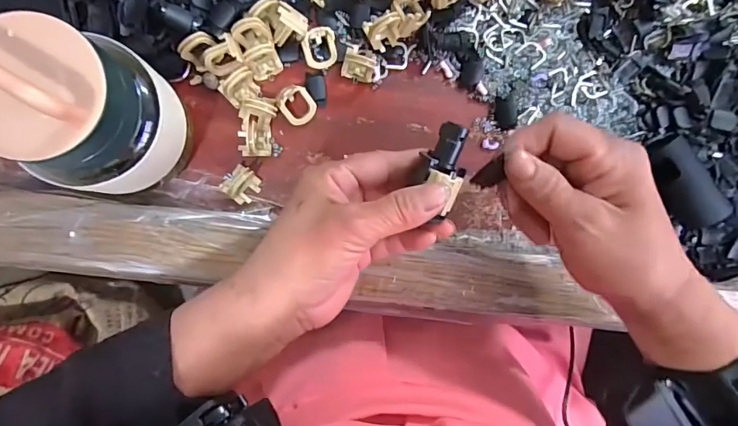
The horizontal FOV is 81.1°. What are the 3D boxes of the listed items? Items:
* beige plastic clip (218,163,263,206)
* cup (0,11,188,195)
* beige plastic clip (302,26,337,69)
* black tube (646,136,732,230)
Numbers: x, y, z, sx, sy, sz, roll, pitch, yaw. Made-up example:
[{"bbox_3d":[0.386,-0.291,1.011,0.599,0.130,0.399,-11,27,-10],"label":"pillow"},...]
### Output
[{"bbox_3d":[-0.084,-0.019,0.284,0.022,0.008,0.022,41,87,-4],"label":"beige plastic clip"},{"bbox_3d":[-0.134,-0.048,0.203,0.064,0.115,0.067,0,91,-5],"label":"cup"},{"bbox_3d":[-0.032,-0.109,0.285,0.025,0.005,0.025,-15,128,-20],"label":"beige plastic clip"},{"bbox_3d":[0.214,-0.022,0.290,0.021,0.021,0.064,-31,93,-4],"label":"black tube"}]

